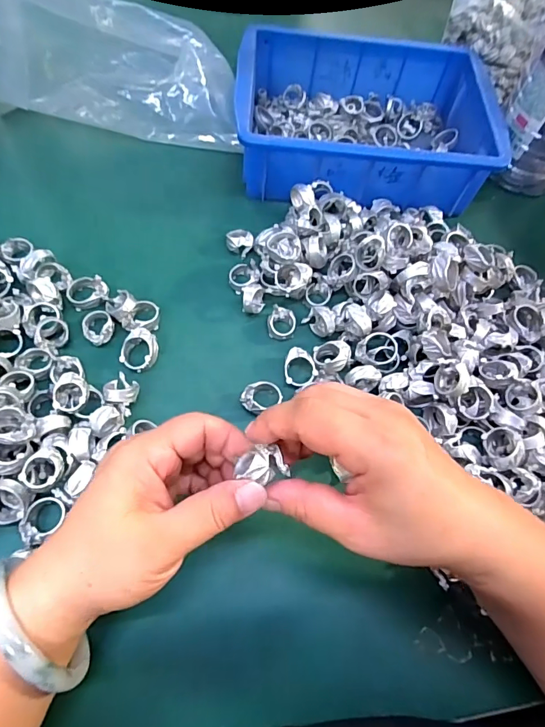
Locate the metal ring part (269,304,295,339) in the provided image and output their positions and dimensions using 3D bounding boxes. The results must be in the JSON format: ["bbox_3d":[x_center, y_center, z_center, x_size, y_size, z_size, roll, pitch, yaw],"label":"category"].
[{"bbox_3d":[0.008,-0.034,0.359,0.023,0.012,0.026,12,61,2],"label":"metal ring part"}]

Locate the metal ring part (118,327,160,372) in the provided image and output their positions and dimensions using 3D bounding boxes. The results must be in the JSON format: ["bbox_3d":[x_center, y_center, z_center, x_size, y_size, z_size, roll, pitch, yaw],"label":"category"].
[{"bbox_3d":[-0.102,-0.010,0.333,0.028,0.016,0.030,2,61,-3],"label":"metal ring part"}]

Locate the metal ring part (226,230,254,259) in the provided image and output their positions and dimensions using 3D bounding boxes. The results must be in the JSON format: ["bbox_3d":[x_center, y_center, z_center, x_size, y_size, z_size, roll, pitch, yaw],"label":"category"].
[{"bbox_3d":[-0.029,-0.110,0.395,0.025,0.016,0.021,35,64,14],"label":"metal ring part"}]

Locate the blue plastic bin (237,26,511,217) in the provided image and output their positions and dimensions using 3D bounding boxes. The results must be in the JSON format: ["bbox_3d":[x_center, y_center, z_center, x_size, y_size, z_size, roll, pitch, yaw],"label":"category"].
[{"bbox_3d":[0.089,-0.243,0.441,0.243,0.076,0.172,4,64,-5],"label":"blue plastic bin"}]

